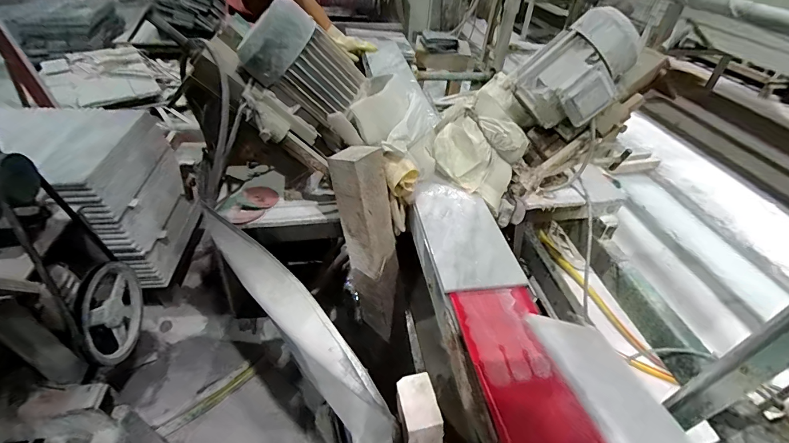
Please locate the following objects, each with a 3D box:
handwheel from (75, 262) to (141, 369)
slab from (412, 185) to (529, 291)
[{"bbox_3d":[-0.557,0.175,0.730,0.032,0.195,0.185,-2,42,-5],"label":"handwheel"},{"bbox_3d":[0.134,0.013,0.756,0.147,0.015,0.308,-6,43,-9],"label":"slab"}]

